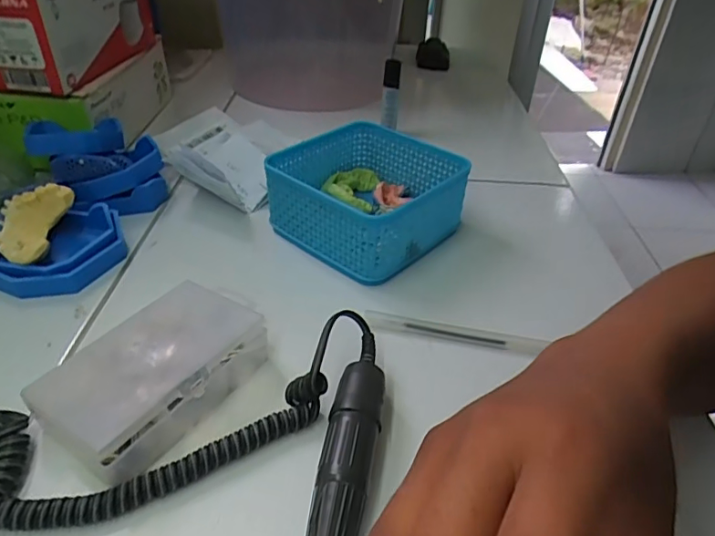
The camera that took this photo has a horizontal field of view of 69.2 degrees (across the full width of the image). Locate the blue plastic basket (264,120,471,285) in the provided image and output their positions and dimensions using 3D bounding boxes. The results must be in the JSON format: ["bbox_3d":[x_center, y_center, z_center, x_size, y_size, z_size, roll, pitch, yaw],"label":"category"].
[{"bbox_3d":[0.008,-0.062,0.441,0.130,0.065,0.128,30,46,31],"label":"blue plastic basket"}]

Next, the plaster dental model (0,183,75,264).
[{"bbox_3d":[-0.245,-0.034,0.382,0.051,0.033,0.056,9,39,7],"label":"plaster dental model"}]

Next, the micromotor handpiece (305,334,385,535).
[{"bbox_3d":[-0.007,0.108,0.256,0.026,0.028,0.177,8,38,7],"label":"micromotor handpiece"}]

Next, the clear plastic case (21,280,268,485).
[{"bbox_3d":[-0.115,0.061,0.299,0.070,0.035,0.117,24,43,25],"label":"clear plastic case"}]

